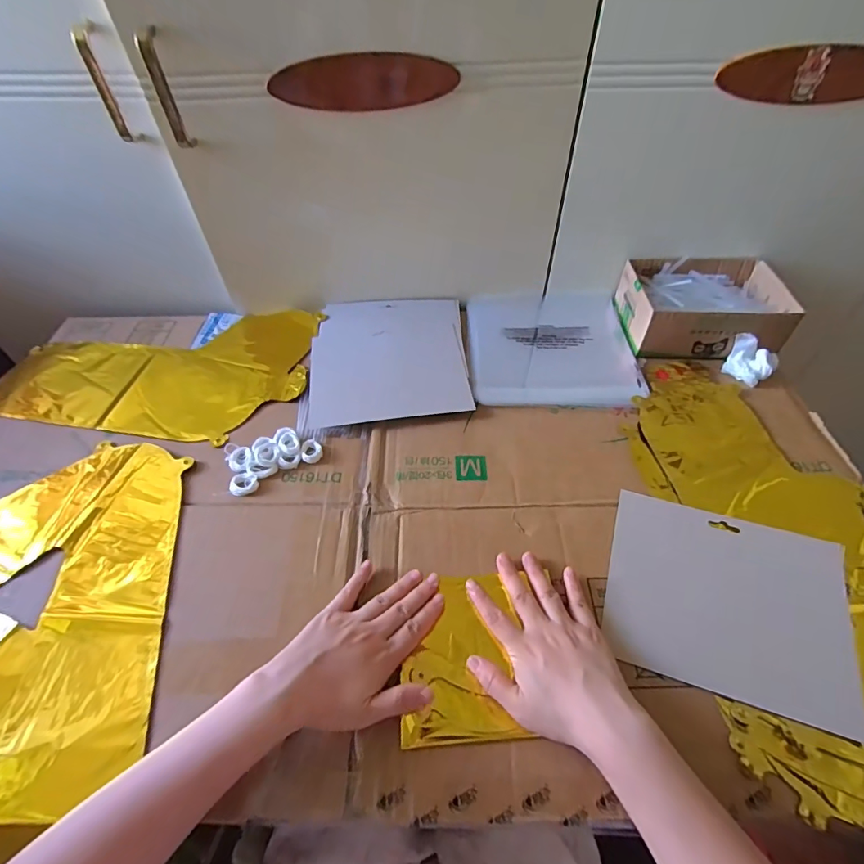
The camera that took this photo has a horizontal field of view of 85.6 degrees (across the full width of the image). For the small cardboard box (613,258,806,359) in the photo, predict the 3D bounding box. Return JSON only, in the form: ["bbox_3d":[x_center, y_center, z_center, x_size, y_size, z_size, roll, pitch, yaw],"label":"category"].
[{"bbox_3d":[0.352,-0.163,0.610,0.185,0.061,0.133,3,52,3],"label":"small cardboard box"}]

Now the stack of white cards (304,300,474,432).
[{"bbox_3d":[-0.055,-0.103,0.604,0.194,0.009,0.223,-4,52,-3],"label":"stack of white cards"}]

